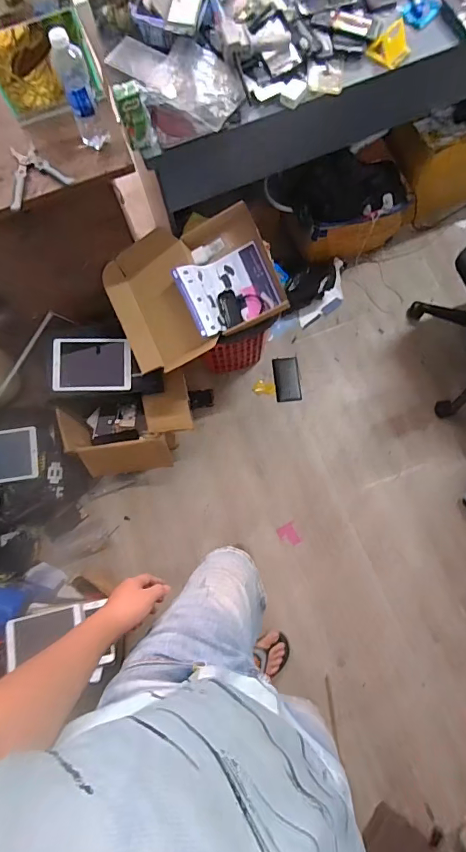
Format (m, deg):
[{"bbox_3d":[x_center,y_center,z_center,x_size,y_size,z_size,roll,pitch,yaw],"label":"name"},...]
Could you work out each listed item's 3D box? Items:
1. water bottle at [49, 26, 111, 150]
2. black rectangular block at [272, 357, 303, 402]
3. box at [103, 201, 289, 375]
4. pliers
[{"bbox_3d":[-0.302,-0.657,0.851,0.062,0.212,0.060,-18,76,-4],"label":"water bottle"},{"bbox_3d":[0.200,-0.171,1.570,0.092,0.019,0.163,-6,75,-1],"label":"black rectangular block"},{"bbox_3d":[-0.113,-0.386,1.224,0.465,0.150,0.368,-23,94,6],"label":"box"},{"bbox_3d":[-0.435,-0.549,0.918,0.136,0.023,0.152,-27,77,-6],"label":"pliers"}]

